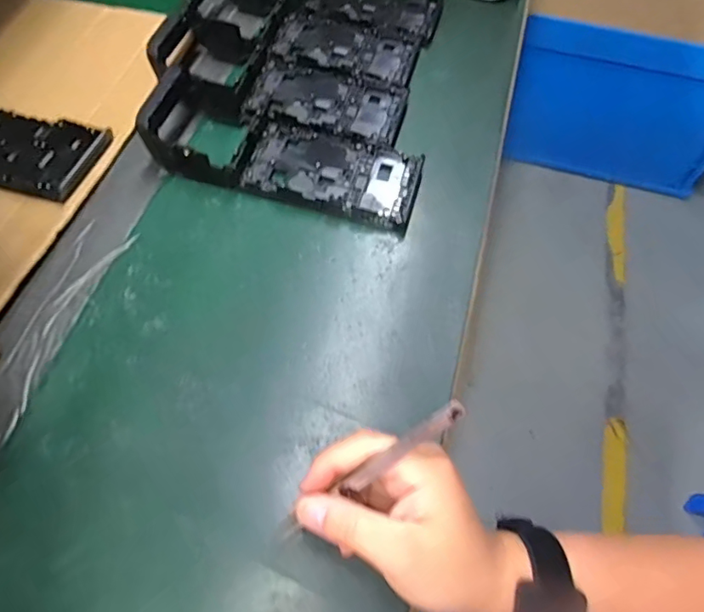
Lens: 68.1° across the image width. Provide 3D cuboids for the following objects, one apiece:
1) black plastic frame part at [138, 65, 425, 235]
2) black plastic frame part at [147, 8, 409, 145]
[{"bbox_3d":[-0.049,-0.128,0.409,0.210,0.050,0.088,15,61,8],"label":"black plastic frame part"},{"bbox_3d":[-0.060,-0.199,0.446,0.217,0.047,0.092,18,62,10],"label":"black plastic frame part"}]

